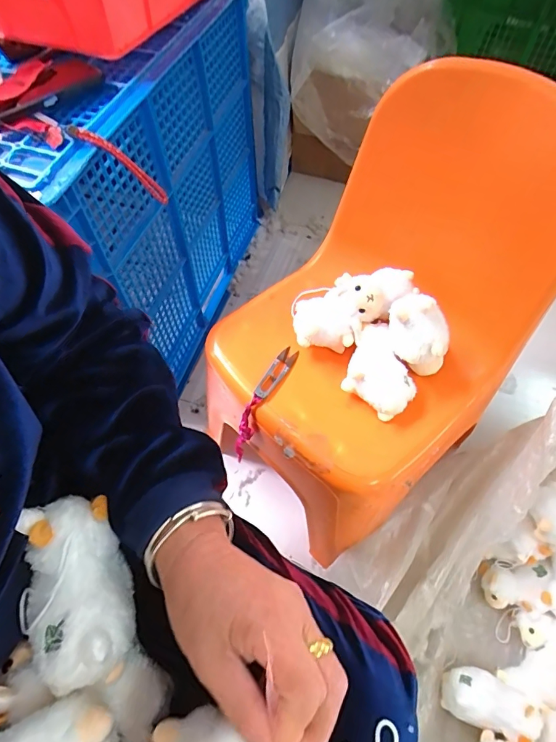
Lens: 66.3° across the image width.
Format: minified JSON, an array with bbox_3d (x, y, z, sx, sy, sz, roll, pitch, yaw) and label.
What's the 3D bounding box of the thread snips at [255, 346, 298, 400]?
[{"bbox_3d":[-0.002,0.002,0.566,0.022,0.010,0.100,25,48,15],"label":"thread snips"}]

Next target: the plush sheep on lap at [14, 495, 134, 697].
[{"bbox_3d":[-0.140,0.148,0.289,0.070,0.050,0.115,-22,61,-12],"label":"plush sheep on lap"}]

